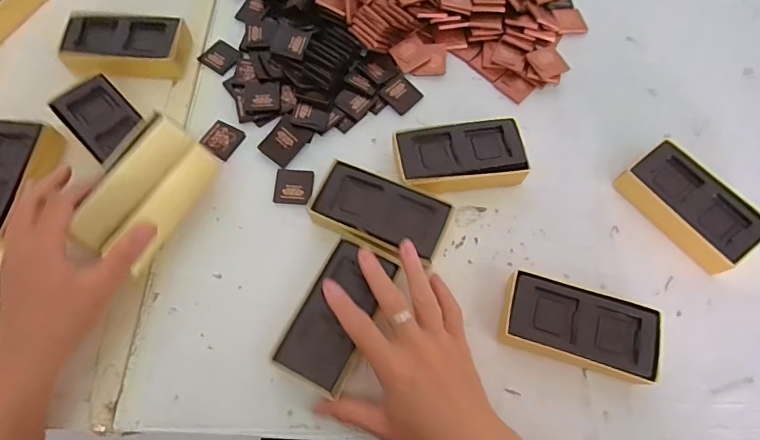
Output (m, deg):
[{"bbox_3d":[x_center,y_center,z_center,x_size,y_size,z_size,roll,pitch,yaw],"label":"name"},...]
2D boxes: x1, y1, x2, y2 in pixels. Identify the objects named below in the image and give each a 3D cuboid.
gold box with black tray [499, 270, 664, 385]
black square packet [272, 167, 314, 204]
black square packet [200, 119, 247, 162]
[{"bbox_3d":[0.153,0.085,0.368,0.117,0.032,0.058,15,67,5],"label":"gold box with black tray"},{"bbox_3d":[-0.078,-0.031,0.427,0.033,0.004,0.035,5,67,1],"label":"black square packet"},{"bbox_3d":[-0.150,-0.076,0.445,0.033,0.006,0.035,25,69,9],"label":"black square packet"}]

